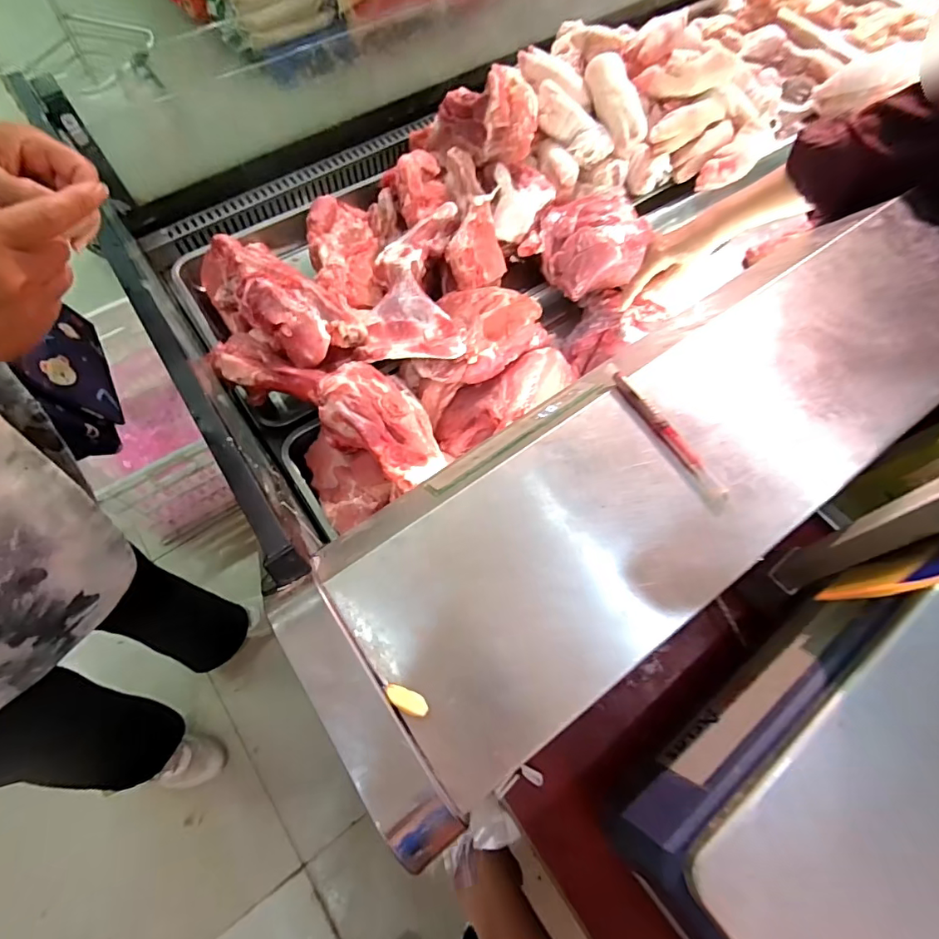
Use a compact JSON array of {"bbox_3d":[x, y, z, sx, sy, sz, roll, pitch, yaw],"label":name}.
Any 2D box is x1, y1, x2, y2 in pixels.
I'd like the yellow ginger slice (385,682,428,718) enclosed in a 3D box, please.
[{"bbox_3d":[-0.041,0.152,0.331,0.029,0.009,0.013,20,67,8],"label":"yellow ginger slice"}]

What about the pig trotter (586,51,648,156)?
[{"bbox_3d":[0.259,-0.655,0.900,0.065,0.053,0.170,-20,86,-9],"label":"pig trotter"}]

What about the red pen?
[{"bbox_3d":[0.161,-0.034,0.417,0.014,0.010,0.145,-31,69,-14],"label":"red pen"}]

